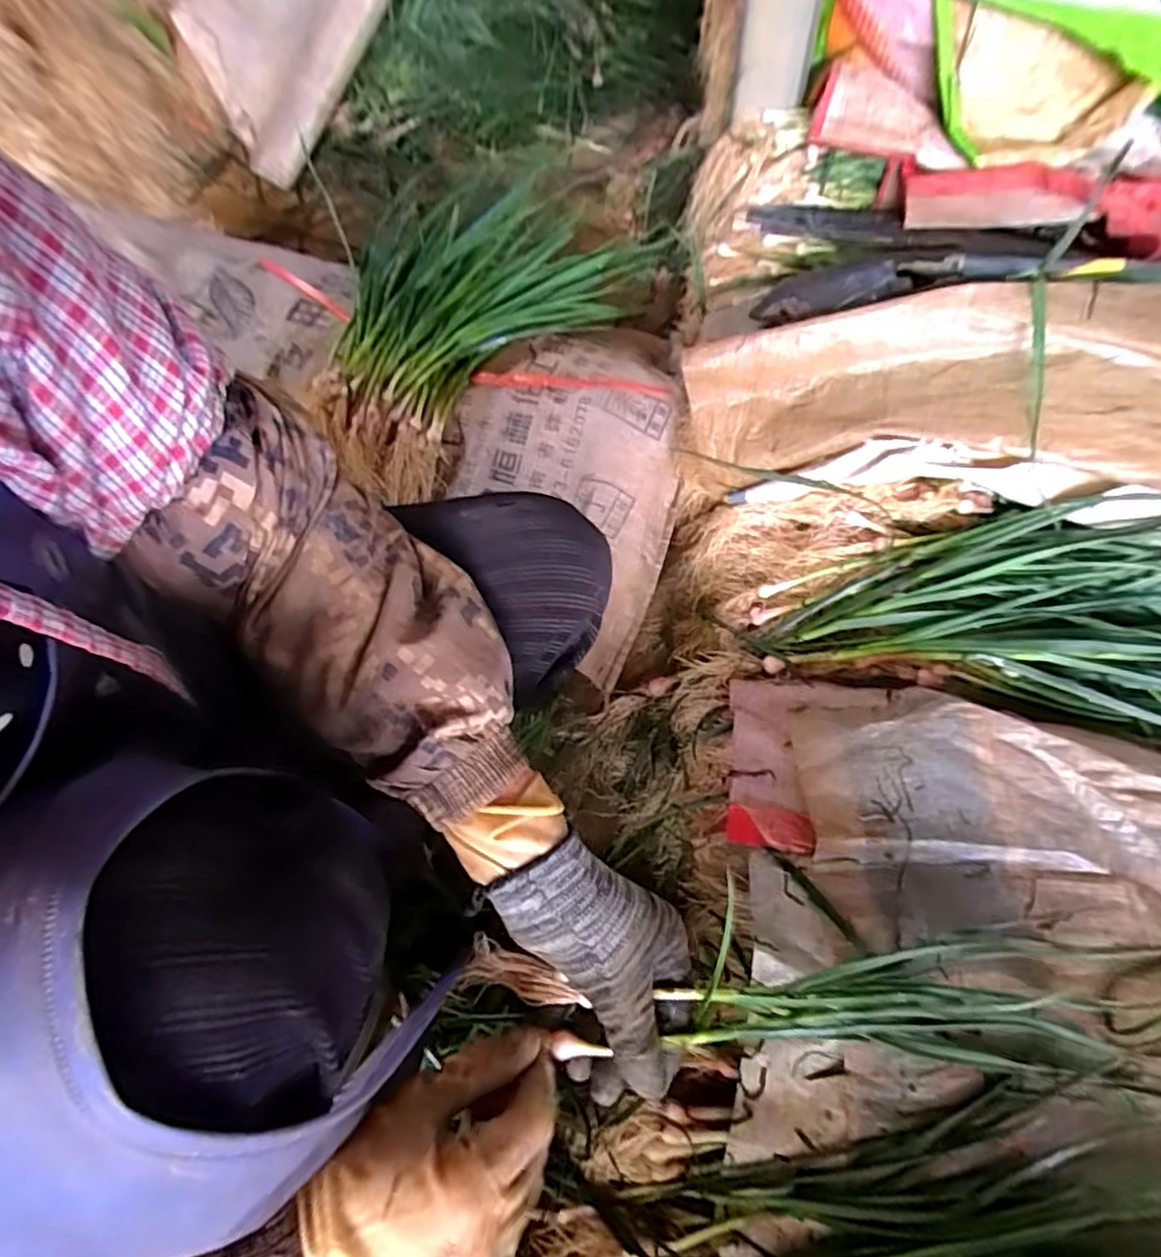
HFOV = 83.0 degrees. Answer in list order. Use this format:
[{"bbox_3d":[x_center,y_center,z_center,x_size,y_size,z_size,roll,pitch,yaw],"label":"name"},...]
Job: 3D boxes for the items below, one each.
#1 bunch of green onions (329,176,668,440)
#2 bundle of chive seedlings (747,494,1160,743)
[{"bbox_3d":[-0.135,-0.433,0.800,0.414,0.076,0.261,-41,68,-16],"label":"bunch of green onions"},{"bbox_3d":[0.449,-0.010,0.607,0.539,0.093,0.189,11,64,9],"label":"bundle of chive seedlings"}]

